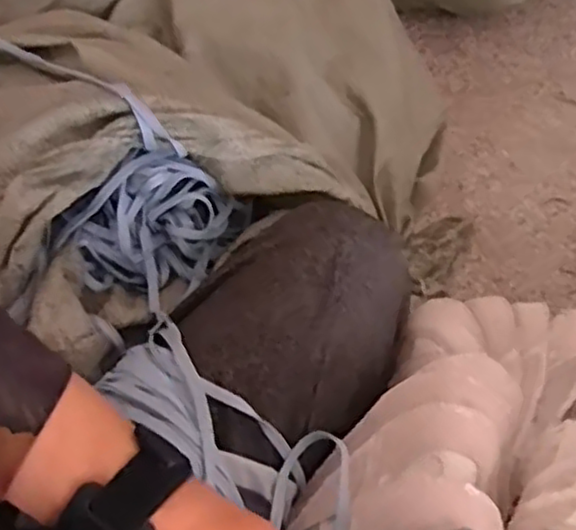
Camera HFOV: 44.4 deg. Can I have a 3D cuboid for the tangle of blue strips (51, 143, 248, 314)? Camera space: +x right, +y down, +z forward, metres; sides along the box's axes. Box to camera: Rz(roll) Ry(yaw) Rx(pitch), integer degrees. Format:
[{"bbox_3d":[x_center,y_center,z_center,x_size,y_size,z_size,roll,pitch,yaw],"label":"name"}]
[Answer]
[{"bbox_3d":[-0.103,-0.027,0.560,0.132,0.120,0.048,-42,37,-4],"label":"tangle of blue strips"}]

